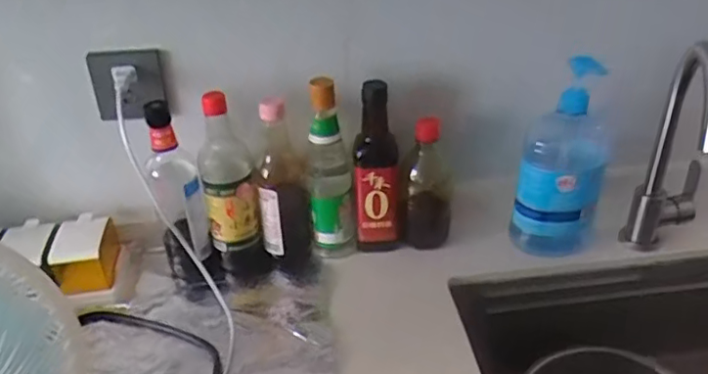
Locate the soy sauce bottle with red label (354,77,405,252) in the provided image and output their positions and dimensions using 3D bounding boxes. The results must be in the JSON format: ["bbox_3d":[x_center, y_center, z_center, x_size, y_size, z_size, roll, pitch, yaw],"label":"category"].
[{"bbox_3d":[0.036,-0.027,0.831,0.064,0.250,0.055,5,34,8],"label":"soy sauce bottle with red label"}]

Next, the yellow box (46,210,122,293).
[{"bbox_3d":[-0.363,0.090,0.822,0.072,0.067,0.086,-4,33,-5],"label":"yellow box"}]

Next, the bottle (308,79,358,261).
[{"bbox_3d":[-0.029,-0.021,0.820,0.059,0.264,0.061,-3,33,-3],"label":"bottle"}]

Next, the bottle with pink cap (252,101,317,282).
[{"bbox_3d":[-0.094,0.006,0.825,0.071,0.272,0.091,-6,33,-7],"label":"bottle with pink cap"}]

